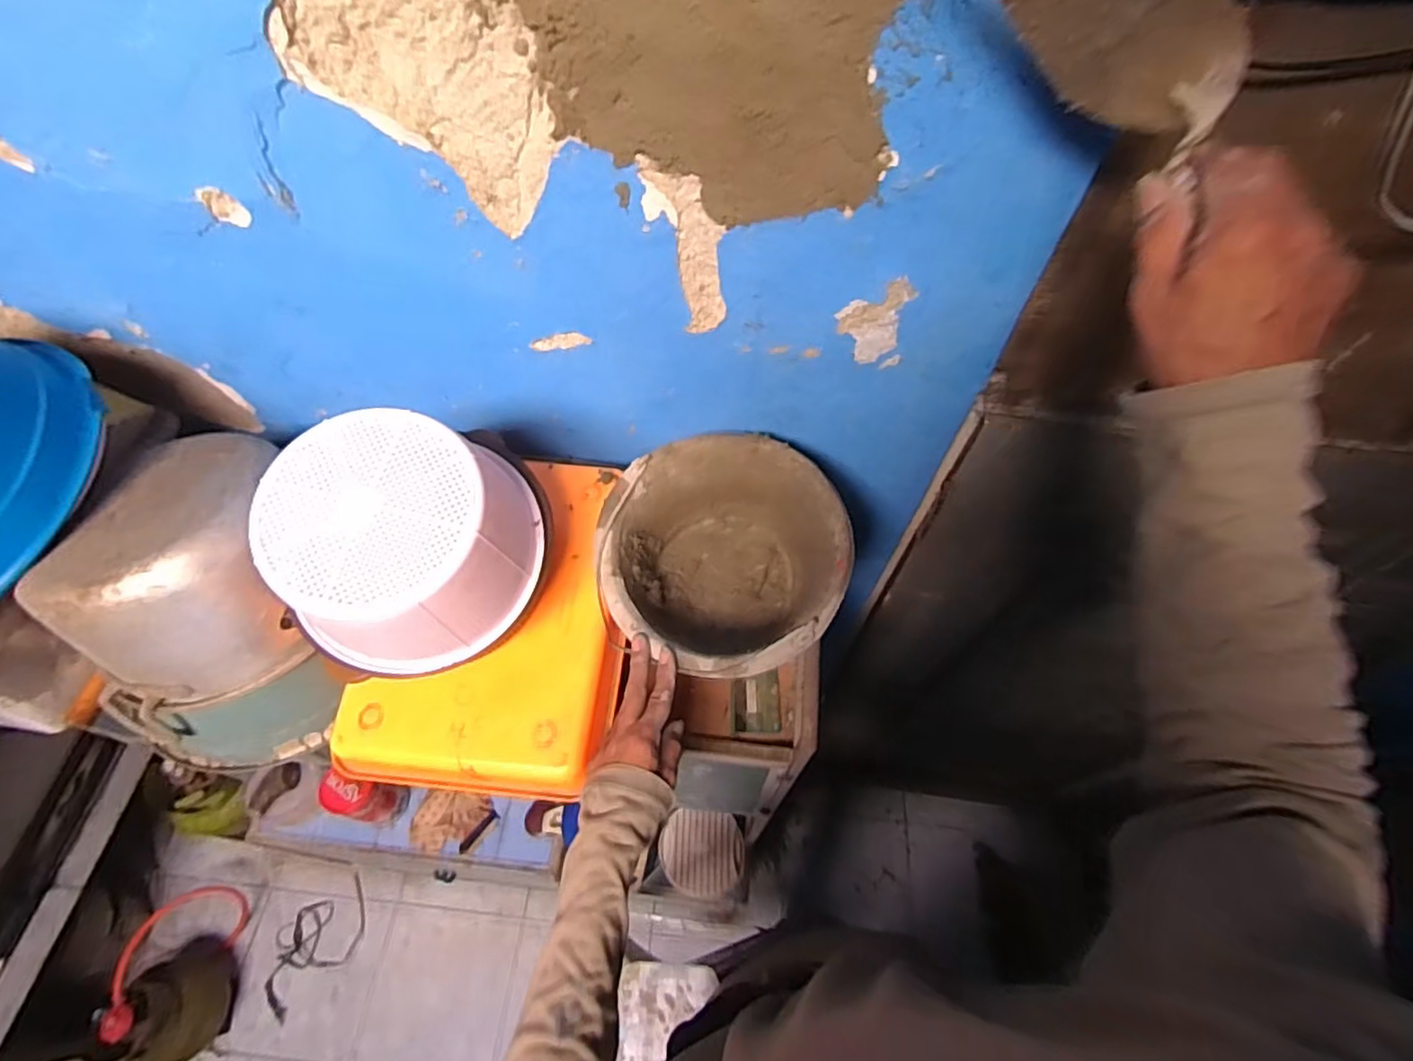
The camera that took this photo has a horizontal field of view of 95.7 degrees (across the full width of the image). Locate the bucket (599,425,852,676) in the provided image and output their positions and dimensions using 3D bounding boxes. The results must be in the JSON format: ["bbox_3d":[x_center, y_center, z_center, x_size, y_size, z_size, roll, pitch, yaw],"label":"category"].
[{"bbox_3d":[0.014,0.044,0.681,0.235,0.163,0.241,1,59,-1],"label":"bucket"}]

